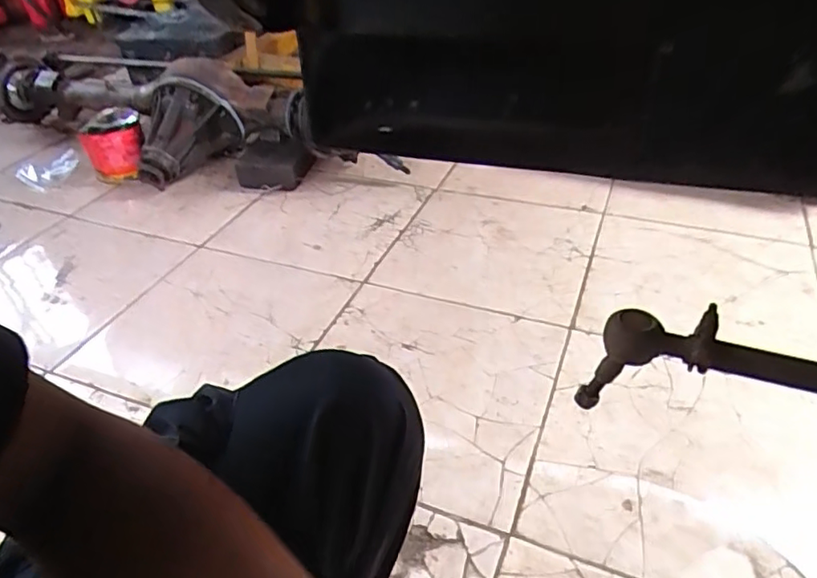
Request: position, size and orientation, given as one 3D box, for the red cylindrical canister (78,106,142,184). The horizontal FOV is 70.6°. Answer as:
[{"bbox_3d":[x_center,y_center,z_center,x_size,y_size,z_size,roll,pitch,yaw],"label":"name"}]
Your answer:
[{"bbox_3d":[-0.735,-0.357,1.456,0.142,0.133,0.150,-19,40,-18],"label":"red cylindrical canister"}]

